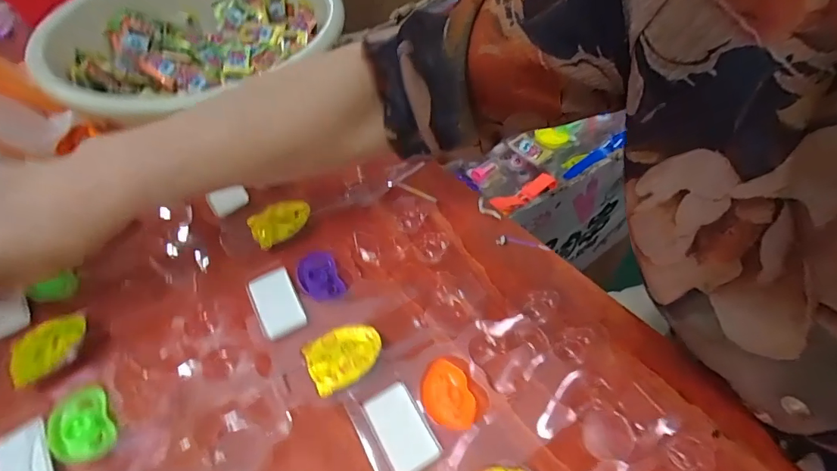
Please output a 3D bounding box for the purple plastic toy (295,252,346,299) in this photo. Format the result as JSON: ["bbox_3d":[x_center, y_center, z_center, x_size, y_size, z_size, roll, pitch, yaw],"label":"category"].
[{"bbox_3d":[-0.079,0.034,0.348,0.031,0.016,0.044,-21,55,-16],"label":"purple plastic toy"}]

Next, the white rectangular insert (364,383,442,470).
[{"bbox_3d":[-0.012,0.125,0.283,0.031,0.004,0.053,-25,56,-19],"label":"white rectangular insert"}]

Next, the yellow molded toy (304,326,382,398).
[{"bbox_3d":[-0.052,0.084,0.307,0.051,0.012,0.041,-24,56,-18],"label":"yellow molded toy"}]

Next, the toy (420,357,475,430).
[{"bbox_3d":[0.019,0.108,0.294,0.032,0.007,0.044,-15,53,-11],"label":"toy"}]

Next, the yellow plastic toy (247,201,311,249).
[{"bbox_3d":[-0.120,-0.012,0.382,0.051,0.016,0.034,-26,56,-19],"label":"yellow plastic toy"}]

